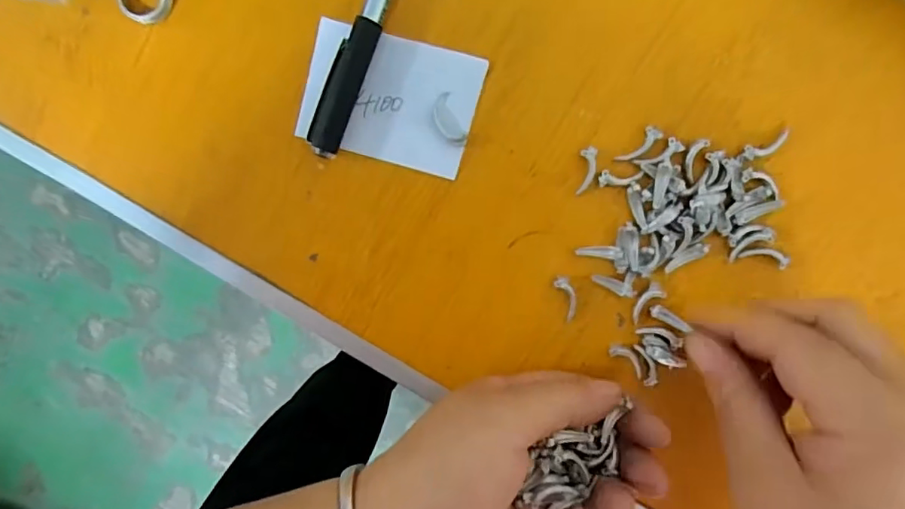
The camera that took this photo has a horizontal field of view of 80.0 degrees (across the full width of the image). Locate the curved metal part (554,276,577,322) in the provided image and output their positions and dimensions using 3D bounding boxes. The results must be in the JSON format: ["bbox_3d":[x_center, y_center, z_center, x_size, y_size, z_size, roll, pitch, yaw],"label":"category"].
[{"bbox_3d":[0.052,0.019,0.242,0.007,0.004,0.021,-22,97,6],"label":"curved metal part"}]

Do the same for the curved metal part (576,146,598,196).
[{"bbox_3d":[0.058,-0.036,0.233,0.007,0.004,0.020,6,99,2],"label":"curved metal part"}]

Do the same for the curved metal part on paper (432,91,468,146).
[{"bbox_3d":[-0.002,-0.057,0.232,0.010,0.004,0.022,-27,96,6],"label":"curved metal part on paper"}]

